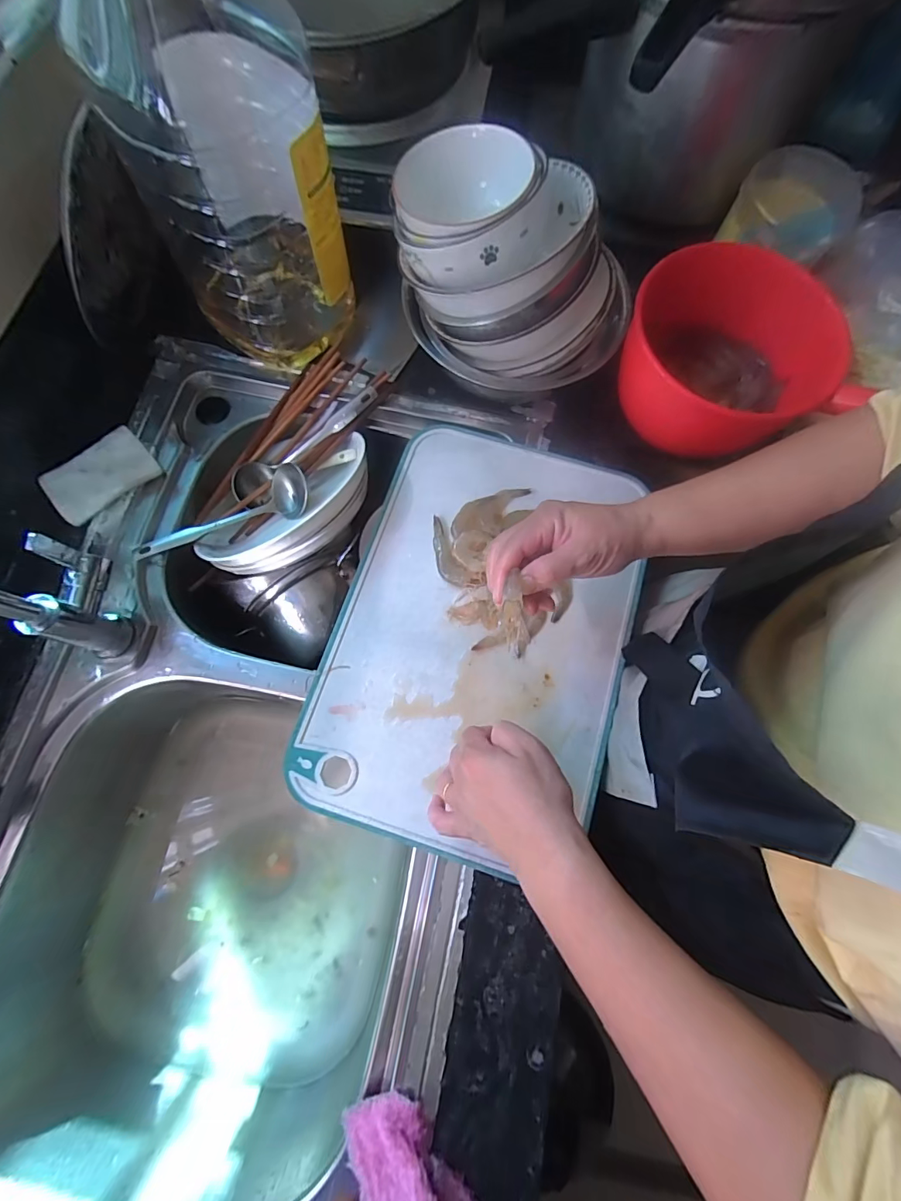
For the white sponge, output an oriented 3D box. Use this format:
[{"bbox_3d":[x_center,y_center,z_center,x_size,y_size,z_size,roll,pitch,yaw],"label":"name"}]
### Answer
[{"bbox_3d":[-0.355,-0.127,0.474,0.100,0.027,0.061,-40,79,-10],"label":"white sponge"}]

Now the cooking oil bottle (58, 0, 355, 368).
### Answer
[{"bbox_3d":[-0.187,-0.389,0.385,0.149,0.336,0.178,-17,76,-5],"label":"cooking oil bottle"}]

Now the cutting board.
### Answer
[{"bbox_3d":[0.031,0.022,0.452,0.273,0.013,0.405,16,76,3],"label":"cutting board"}]

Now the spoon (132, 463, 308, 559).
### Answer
[{"bbox_3d":[-0.234,-0.084,0.485,0.182,0.030,0.048,-26,77,-7],"label":"spoon"}]

